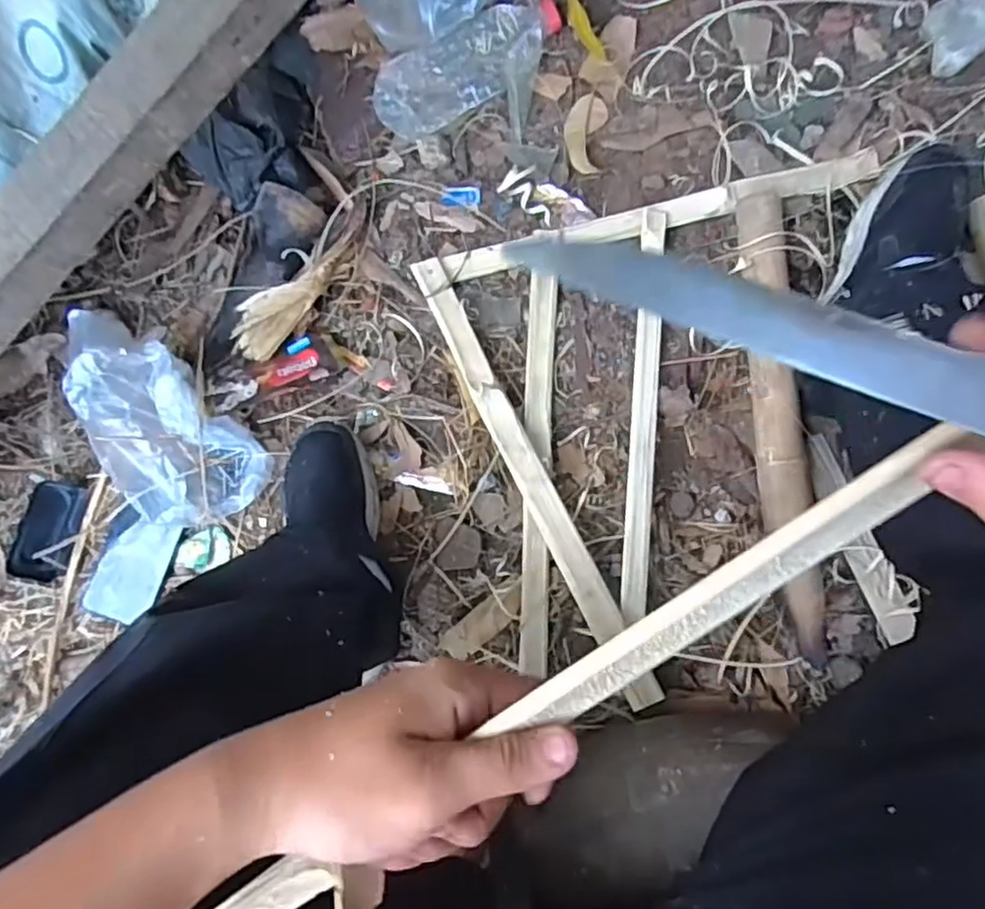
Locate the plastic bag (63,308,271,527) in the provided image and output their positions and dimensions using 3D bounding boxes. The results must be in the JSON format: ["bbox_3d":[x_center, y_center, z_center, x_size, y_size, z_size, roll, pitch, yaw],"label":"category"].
[{"bbox_3d":[-0.360,-0.038,0.710,0.125,0.099,0.249,-41,81,0],"label":"plastic bag"}]

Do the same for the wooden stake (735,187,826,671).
[{"bbox_3d":[0.282,-0.038,0.664,0.049,0.045,0.465,-3,83,6],"label":"wooden stake"}]

